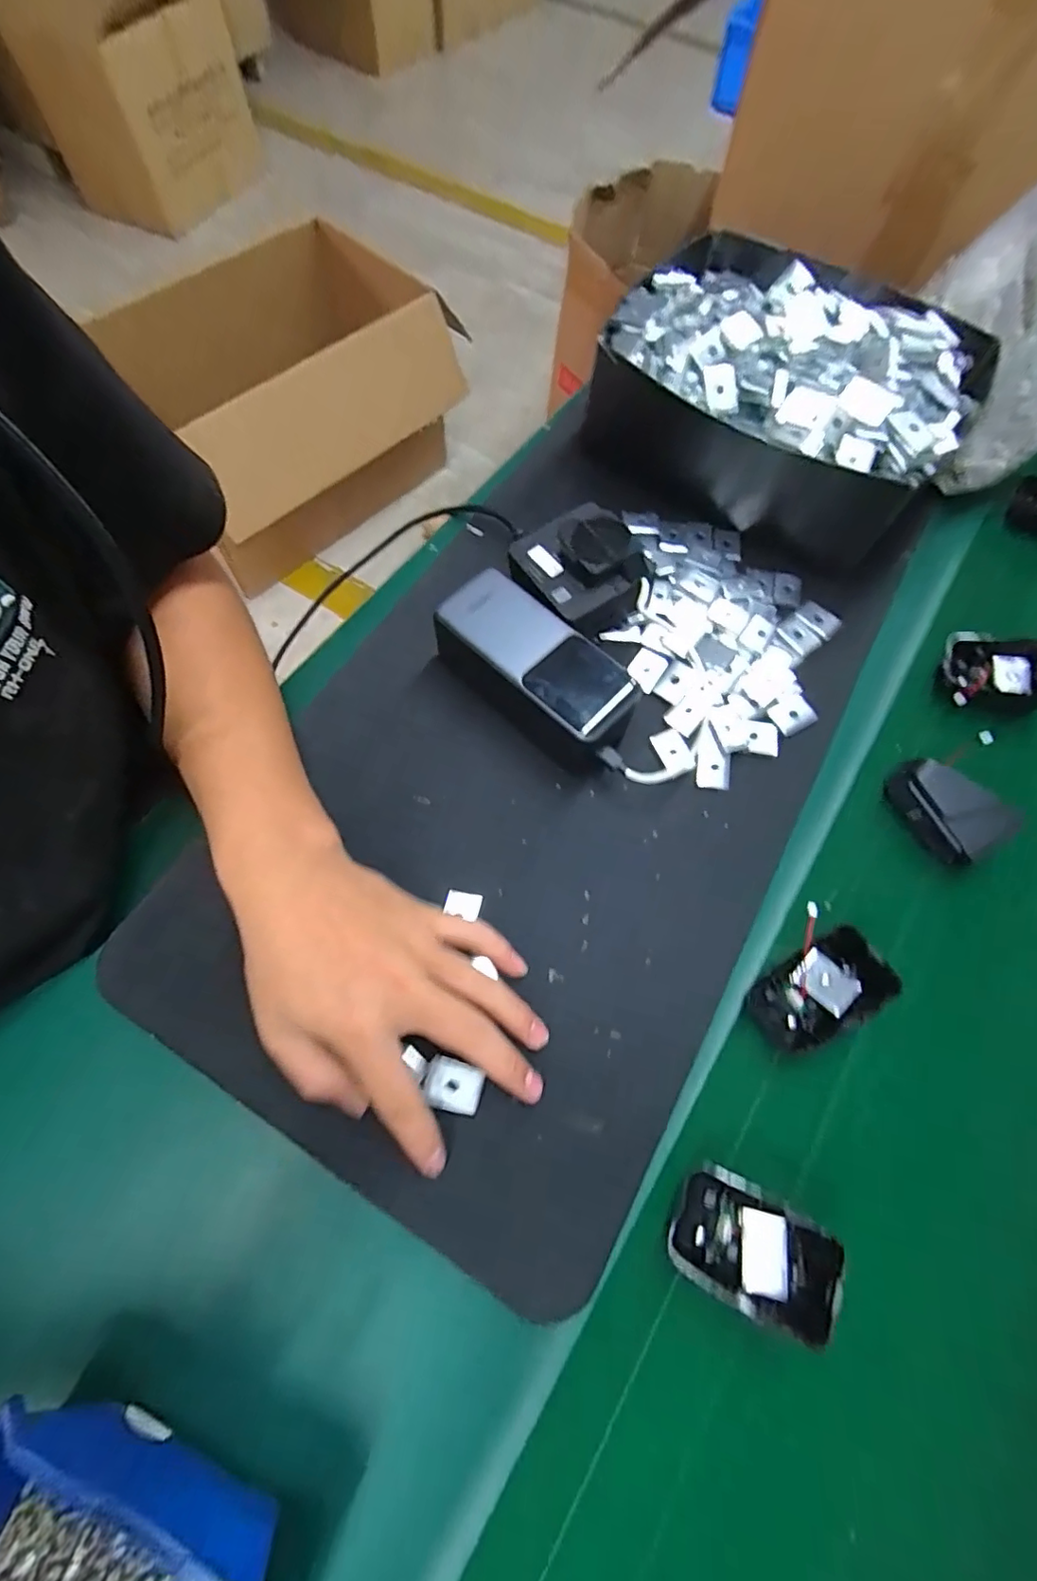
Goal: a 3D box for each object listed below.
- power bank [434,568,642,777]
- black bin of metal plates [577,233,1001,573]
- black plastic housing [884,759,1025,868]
[{"bbox_3d":[0.010,-0.070,0.356,0.136,0.052,0.060,41,73,15],"label":"power bank"},{"bbox_3d":[0.197,-0.301,0.428,0.231,0.087,0.207,31,71,12],"label":"black bin of metal plates"},{"bbox_3d":[0.255,0.012,0.342,0.025,0.039,0.063,-41,73,-15],"label":"black plastic housing"}]

